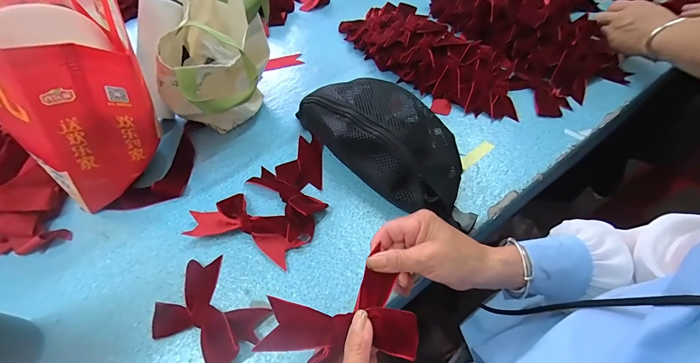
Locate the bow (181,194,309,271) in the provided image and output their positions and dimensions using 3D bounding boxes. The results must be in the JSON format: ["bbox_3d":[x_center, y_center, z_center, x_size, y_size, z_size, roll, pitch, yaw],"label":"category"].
[{"bbox_3d":[-0.137,0.058,0.420,0.157,0.020,0.074,13,56,15],"label":"bow"}]

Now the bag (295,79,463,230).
[{"bbox_3d":[0.048,-0.069,0.451,0.147,0.085,0.281,-38,59,-21],"label":"bag"}]

